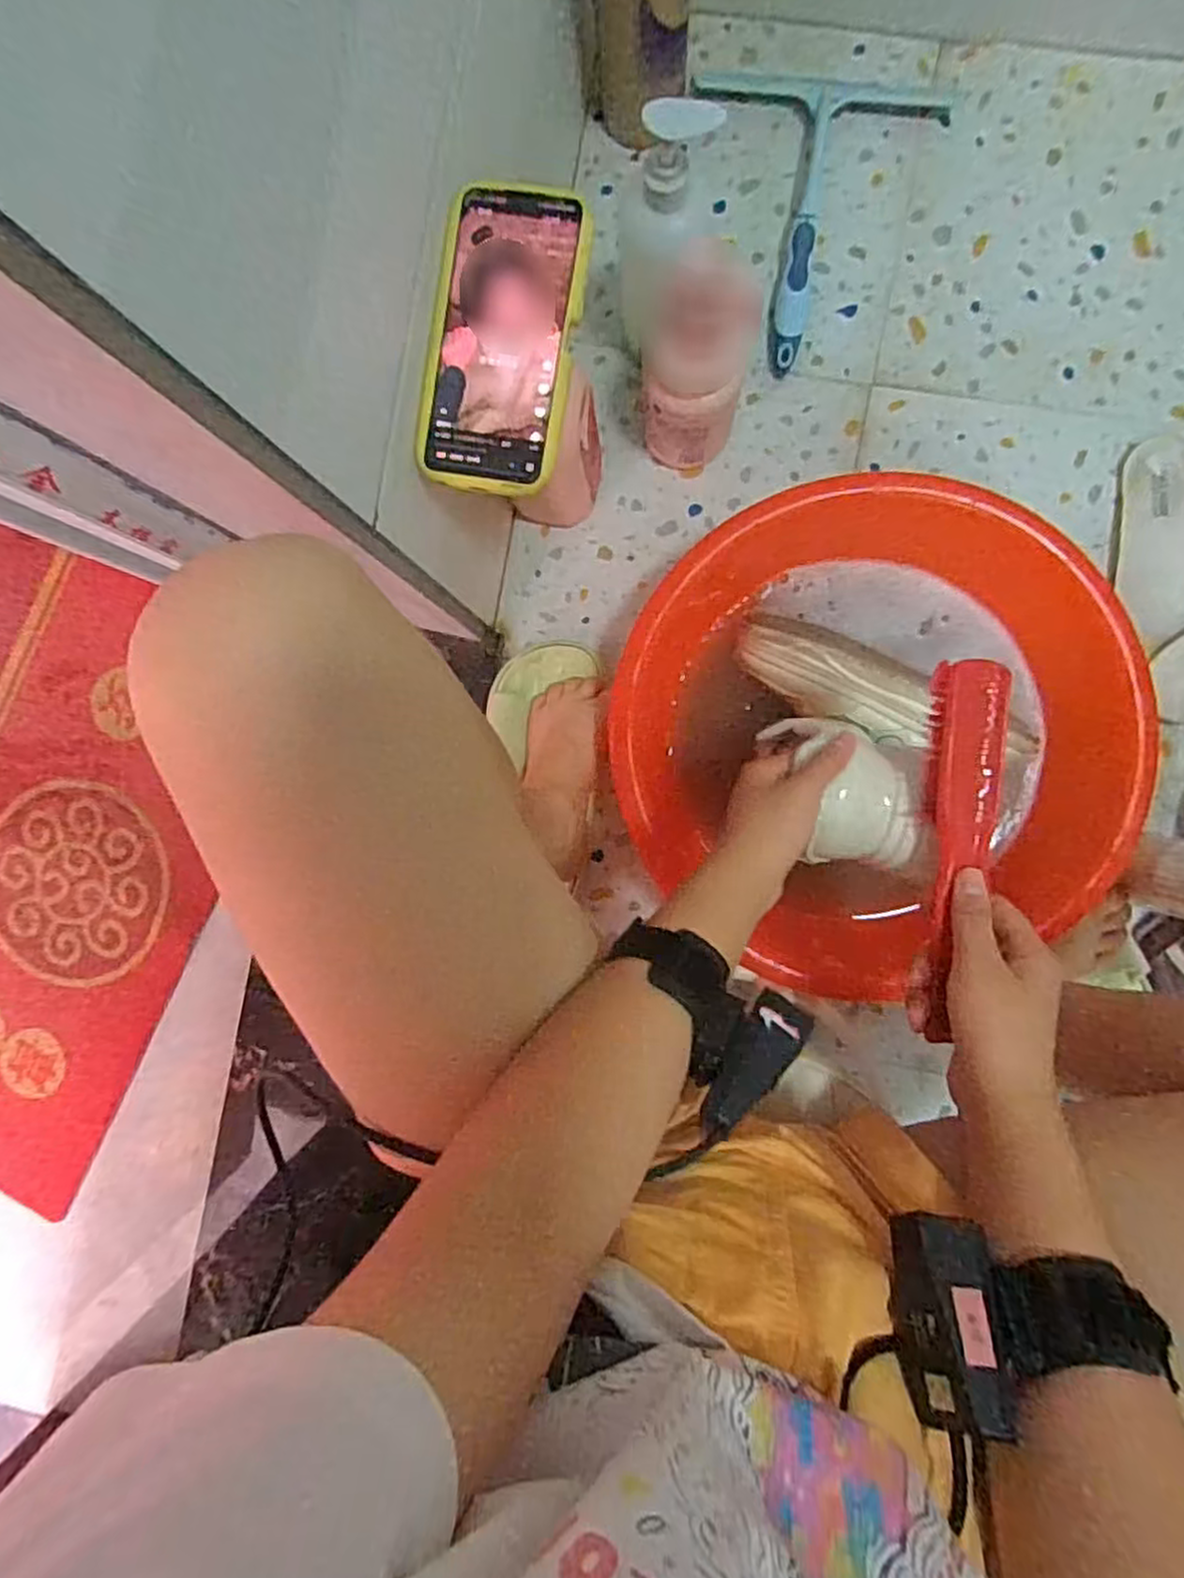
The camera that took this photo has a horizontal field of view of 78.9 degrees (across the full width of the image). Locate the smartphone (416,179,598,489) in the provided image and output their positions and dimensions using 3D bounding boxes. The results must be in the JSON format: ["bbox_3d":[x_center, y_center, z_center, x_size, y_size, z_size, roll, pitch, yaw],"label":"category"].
[{"bbox_3d":[-0.052,-0.261,0.419,0.083,0.014,0.167,11,92,6],"label":"smartphone"}]

